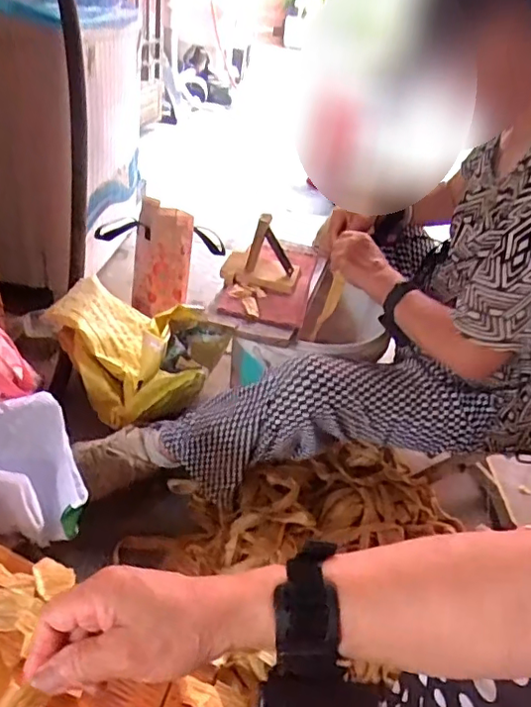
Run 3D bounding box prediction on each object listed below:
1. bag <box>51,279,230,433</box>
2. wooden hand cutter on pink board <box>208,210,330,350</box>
[{"bbox_3d":[-0.256,-0.010,1.155,0.336,0.163,0.287,-3,39,-11],"label":"bag"},{"bbox_3d":[0.014,-0.172,1.046,0.175,0.130,0.344,14,39,10],"label":"wooden hand cutter on pink board"}]

